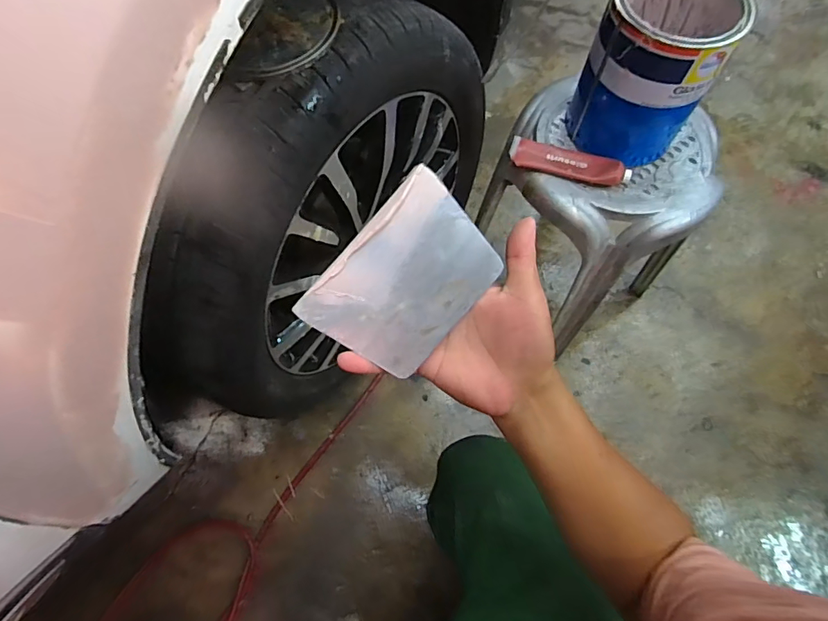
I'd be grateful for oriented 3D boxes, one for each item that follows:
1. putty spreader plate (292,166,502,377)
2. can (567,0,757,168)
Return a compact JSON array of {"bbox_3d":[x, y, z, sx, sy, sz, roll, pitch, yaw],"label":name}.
[{"bbox_3d":[-0.005,-0.023,0.349,0.096,0.005,0.137,41,90,-3],"label":"putty spreader plate"},{"bbox_3d":[0.322,-0.327,0.651,0.160,0.217,0.162,0,62,1],"label":"can"}]

